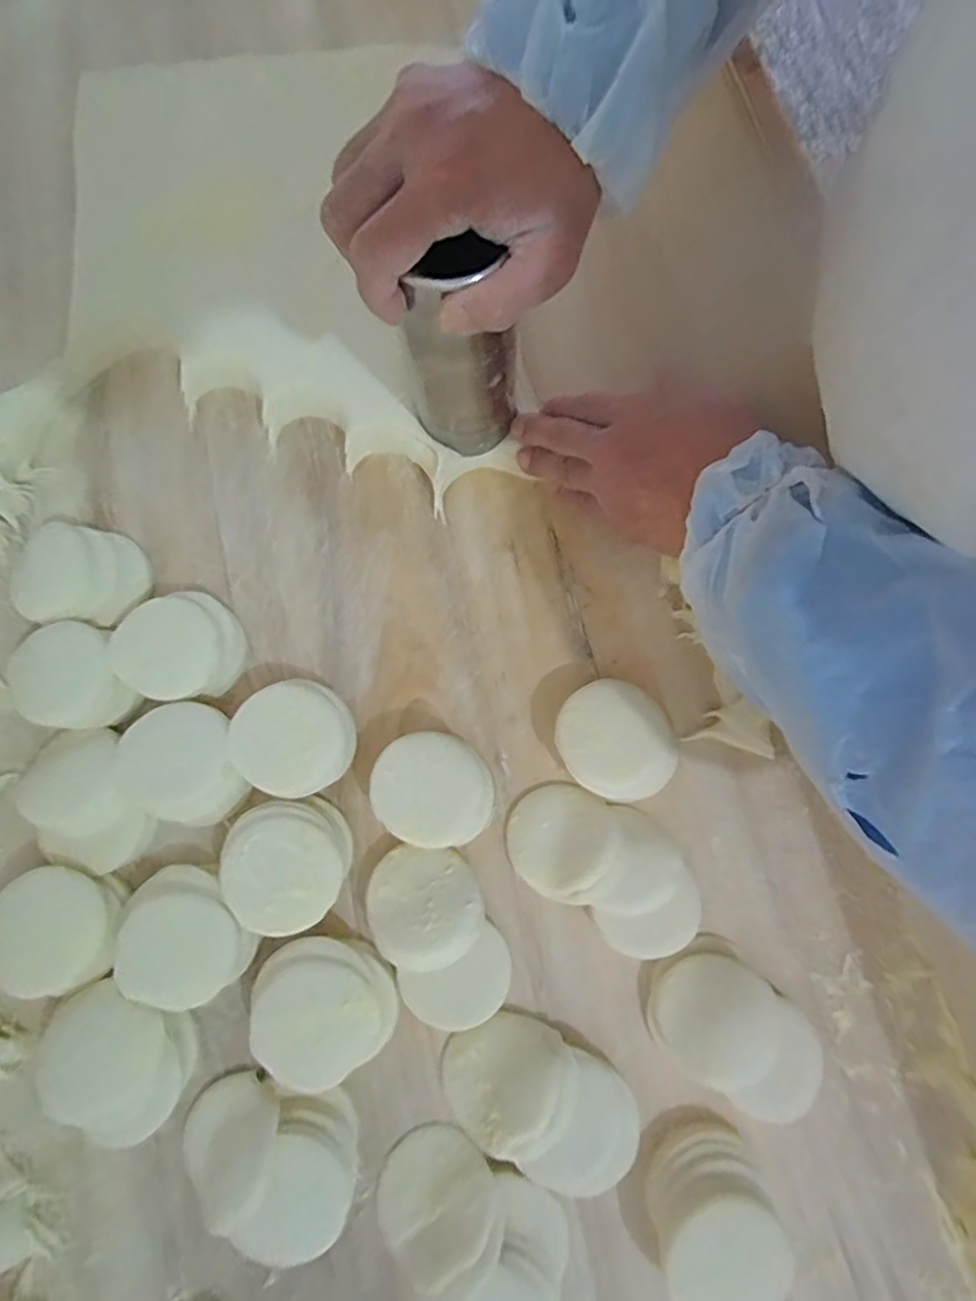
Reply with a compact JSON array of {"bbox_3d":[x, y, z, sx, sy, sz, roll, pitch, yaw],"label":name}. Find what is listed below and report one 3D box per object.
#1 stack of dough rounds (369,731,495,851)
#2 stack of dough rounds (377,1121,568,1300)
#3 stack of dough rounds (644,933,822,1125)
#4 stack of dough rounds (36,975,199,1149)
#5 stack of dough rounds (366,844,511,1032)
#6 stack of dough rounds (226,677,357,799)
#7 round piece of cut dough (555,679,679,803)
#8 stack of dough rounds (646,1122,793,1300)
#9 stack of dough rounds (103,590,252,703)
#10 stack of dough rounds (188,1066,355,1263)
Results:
[{"bbox_3d":[-0.029,0.077,0.359,0.064,0.032,0.059,21,77,4],"label":"stack of dough rounds"},{"bbox_3d":[-0.010,0.283,0.307,0.094,0.029,0.071,25,77,5],"label":"stack of dough rounds"},{"bbox_3d":[0.126,0.194,0.328,0.091,0.020,0.061,44,79,9],"label":"stack of dough rounds"},{"bbox_3d":[-0.185,0.205,0.323,0.067,0.021,0.057,25,77,5],"label":"stack of dough rounds"},{"bbox_3d":[-0.027,0.149,0.342,0.057,0.030,0.092,-25,78,-7],"label":"stack of dough rounds"},{"bbox_3d":[-0.107,0.050,0.363,0.063,0.034,0.060,-41,80,-10],"label":"stack of dough rounds"},{"bbox_3d":[0.071,0.052,0.368,0.061,0.032,0.067,0,76,-1],"label":"round piece of cut dough"},{"bbox_3d":[0.106,0.272,0.307,0.056,0.034,0.068,-20,77,-5],"label":"stack of dough rounds"},{"bbox_3d":[-0.178,-0.001,0.380,0.066,0.028,0.061,-34,79,-8],"label":"stack of dough rounds"},{"bbox_3d":[-0.106,0.245,0.307,0.083,0.030,0.063,4,76,0],"label":"stack of dough rounds"}]

